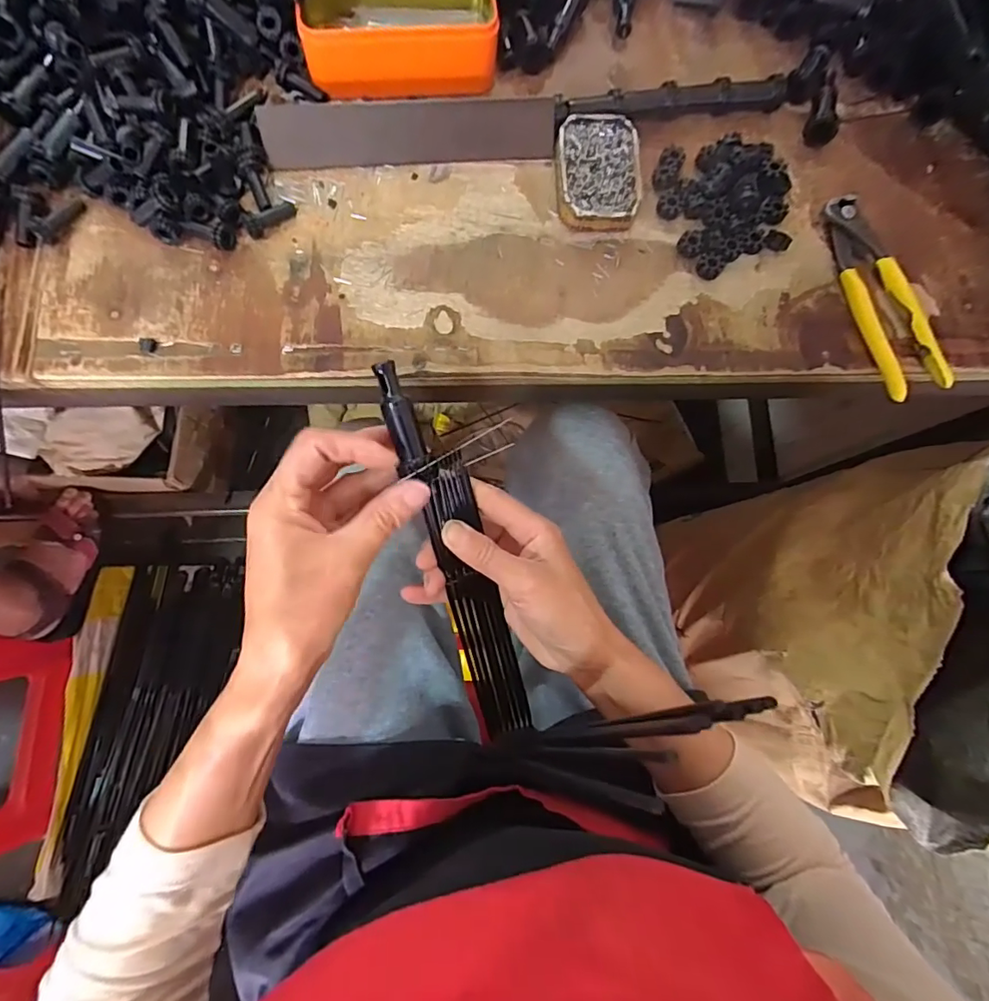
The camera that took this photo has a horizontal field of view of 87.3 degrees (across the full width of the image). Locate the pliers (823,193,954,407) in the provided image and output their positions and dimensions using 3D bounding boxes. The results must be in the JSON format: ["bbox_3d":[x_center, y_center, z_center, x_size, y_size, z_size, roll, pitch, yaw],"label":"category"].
[{"bbox_3d":[0.297,-0.160,0.400,0.048,0.024,0.165,-12,81,-8],"label":"pliers"}]

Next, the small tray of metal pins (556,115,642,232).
[{"bbox_3d":[0.080,-0.252,0.402,0.061,0.022,0.088,0,80,-6],"label":"small tray of metal pins"}]

